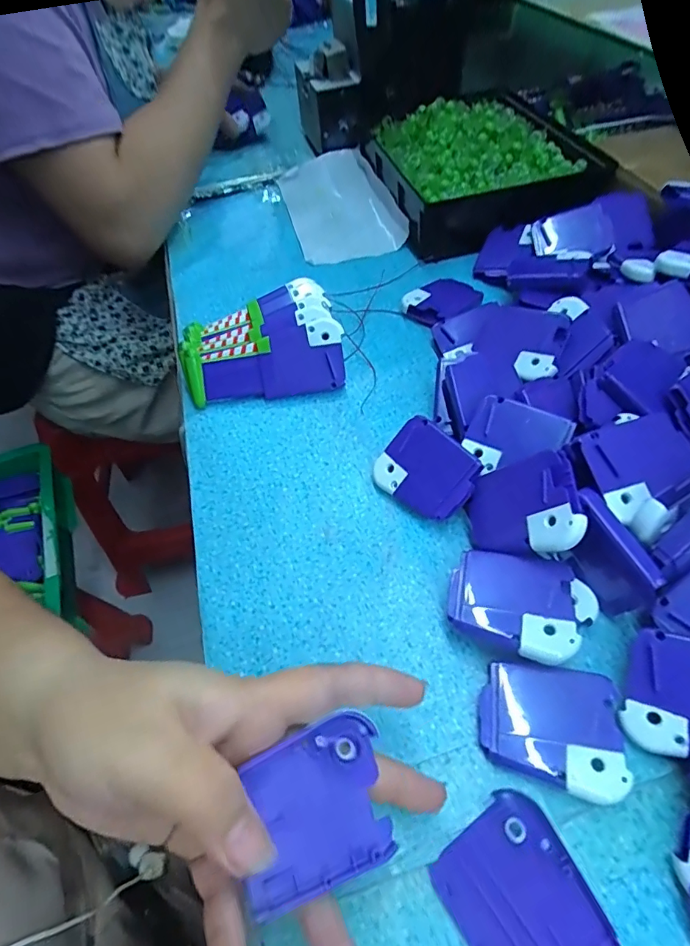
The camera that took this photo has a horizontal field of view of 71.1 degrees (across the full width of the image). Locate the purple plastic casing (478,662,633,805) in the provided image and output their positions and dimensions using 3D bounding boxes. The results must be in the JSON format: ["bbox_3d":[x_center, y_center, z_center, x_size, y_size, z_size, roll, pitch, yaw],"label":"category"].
[{"bbox_3d":[0.096,0.118,0.227,0.060,0.016,0.051,9,55,11],"label":"purple plastic casing"}]

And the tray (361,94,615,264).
[{"bbox_3d":[0.130,-0.320,0.506,0.184,0.049,0.226,-14,54,-6],"label":"tray"}]

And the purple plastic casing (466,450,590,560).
[{"bbox_3d":[0.095,0.020,0.261,0.009,0.061,0.054,21,52,-34],"label":"purple plastic casing"}]

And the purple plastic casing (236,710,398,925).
[{"bbox_3d":[-0.011,0.129,0.185,0.056,0.008,0.054,-11,78,-16],"label":"purple plastic casing"}]

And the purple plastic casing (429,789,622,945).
[{"bbox_3d":[0.070,0.168,0.189,0.052,0.008,0.060,-42,55,0],"label":"purple plastic casing"}]

